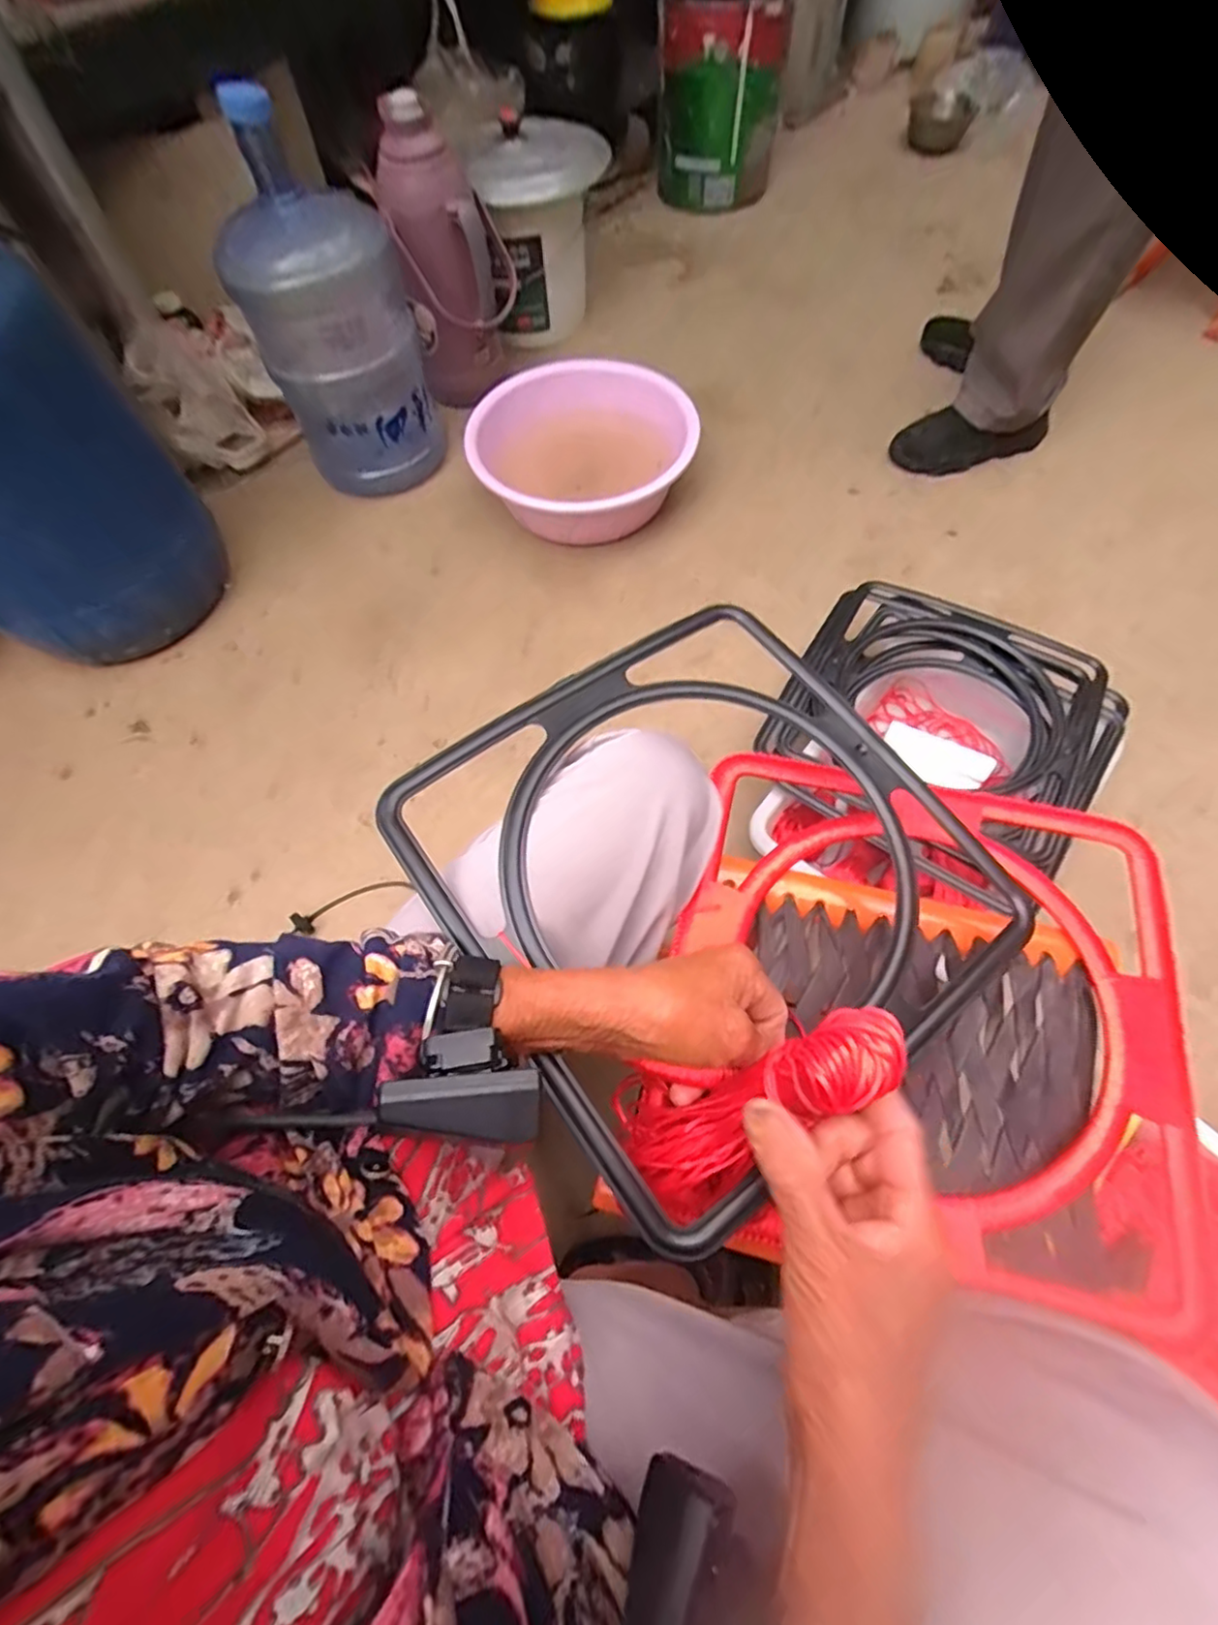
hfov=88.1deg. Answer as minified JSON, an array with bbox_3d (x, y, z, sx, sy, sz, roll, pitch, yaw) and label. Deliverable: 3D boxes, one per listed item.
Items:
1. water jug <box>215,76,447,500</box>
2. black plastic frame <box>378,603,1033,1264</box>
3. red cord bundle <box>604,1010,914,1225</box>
[{"bbox_3d":[-0.430,-0.756,0.975,0.230,0.429,0.234,-22,66,-7],"label":"water jug"},{"bbox_3d":[0.075,0.028,0.416,0.342,0.033,0.319,-33,75,-17],"label":"black plastic frame"},{"bbox_3d":[0.069,0.143,0.312,0.031,0.160,0.070,-6,56,-47],"label":"red cord bundle"}]

